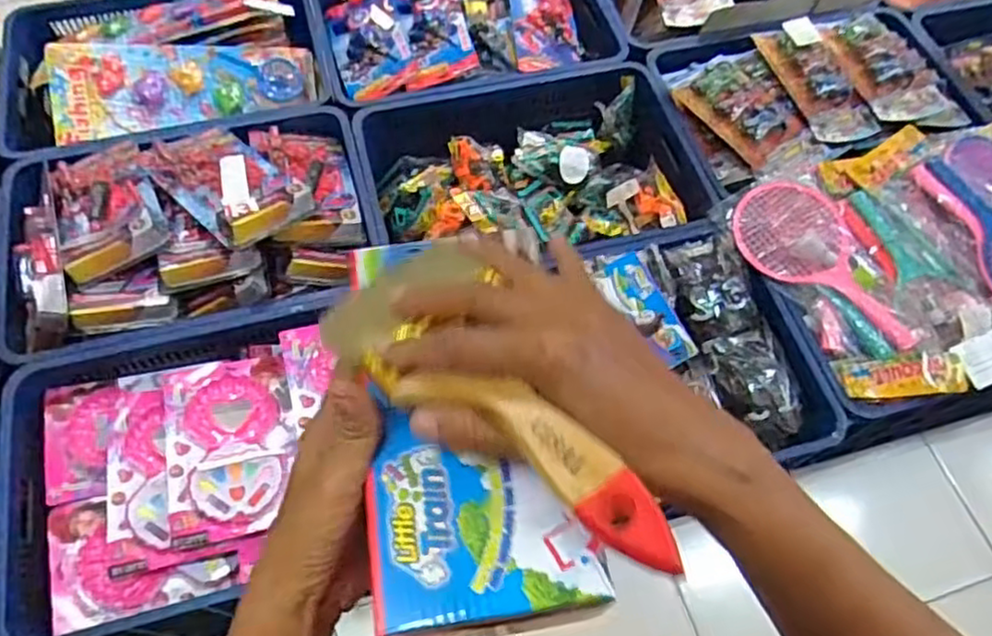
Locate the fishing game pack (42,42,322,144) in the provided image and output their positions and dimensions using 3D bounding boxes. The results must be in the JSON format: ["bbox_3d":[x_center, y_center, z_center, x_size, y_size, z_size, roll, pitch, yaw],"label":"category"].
[{"bbox_3d":[-0.600,-0.449,1.367,0.476,0.040,0.178,-9,91,-21],"label":"fishing game pack"}]

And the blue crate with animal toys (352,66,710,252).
[{"bbox_3d":[0.064,-0.283,1.389,0.622,0.157,0.396,-9,62,-7],"label":"blue crate with animal toys"}]

